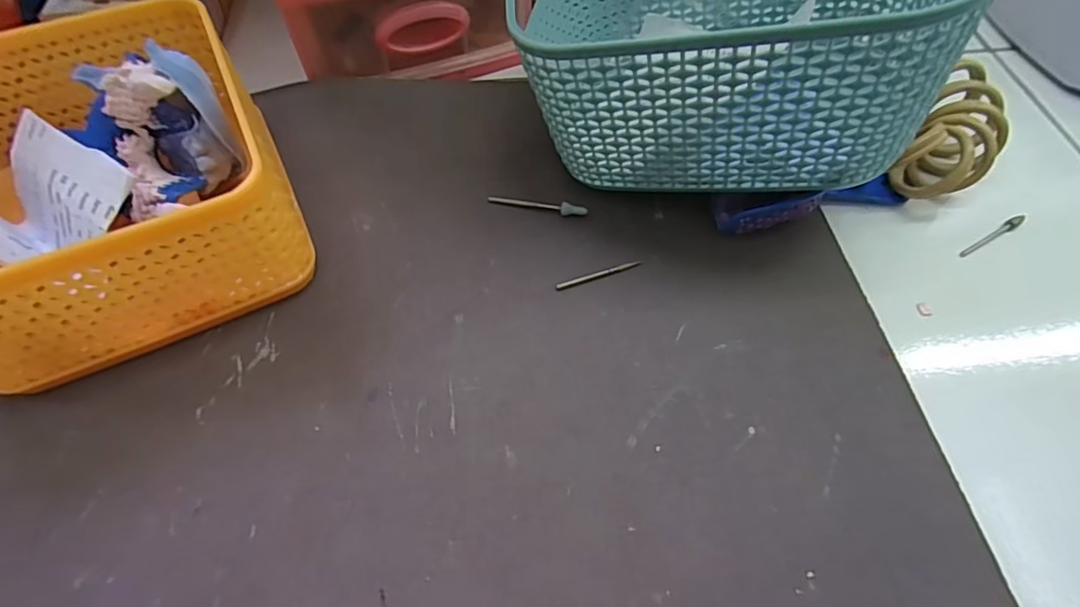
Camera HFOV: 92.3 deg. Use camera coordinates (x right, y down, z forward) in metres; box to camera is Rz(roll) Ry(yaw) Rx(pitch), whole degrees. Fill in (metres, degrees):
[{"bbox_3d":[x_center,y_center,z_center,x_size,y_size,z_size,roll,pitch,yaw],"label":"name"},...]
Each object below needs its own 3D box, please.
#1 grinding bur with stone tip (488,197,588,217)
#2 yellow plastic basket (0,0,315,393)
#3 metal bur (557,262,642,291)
[{"bbox_3d":[-0.001,-0.049,0.254,0.048,0.005,0.005,13,61,5],"label":"grinding bur with stone tip"},{"bbox_3d":[-0.179,-0.050,0.214,0.134,0.064,0.134,-26,65,-16],"label":"yellow plastic basket"},{"bbox_3d":[0.027,-0.014,0.236,0.041,0.004,0.004,-16,63,-11],"label":"metal bur"}]

